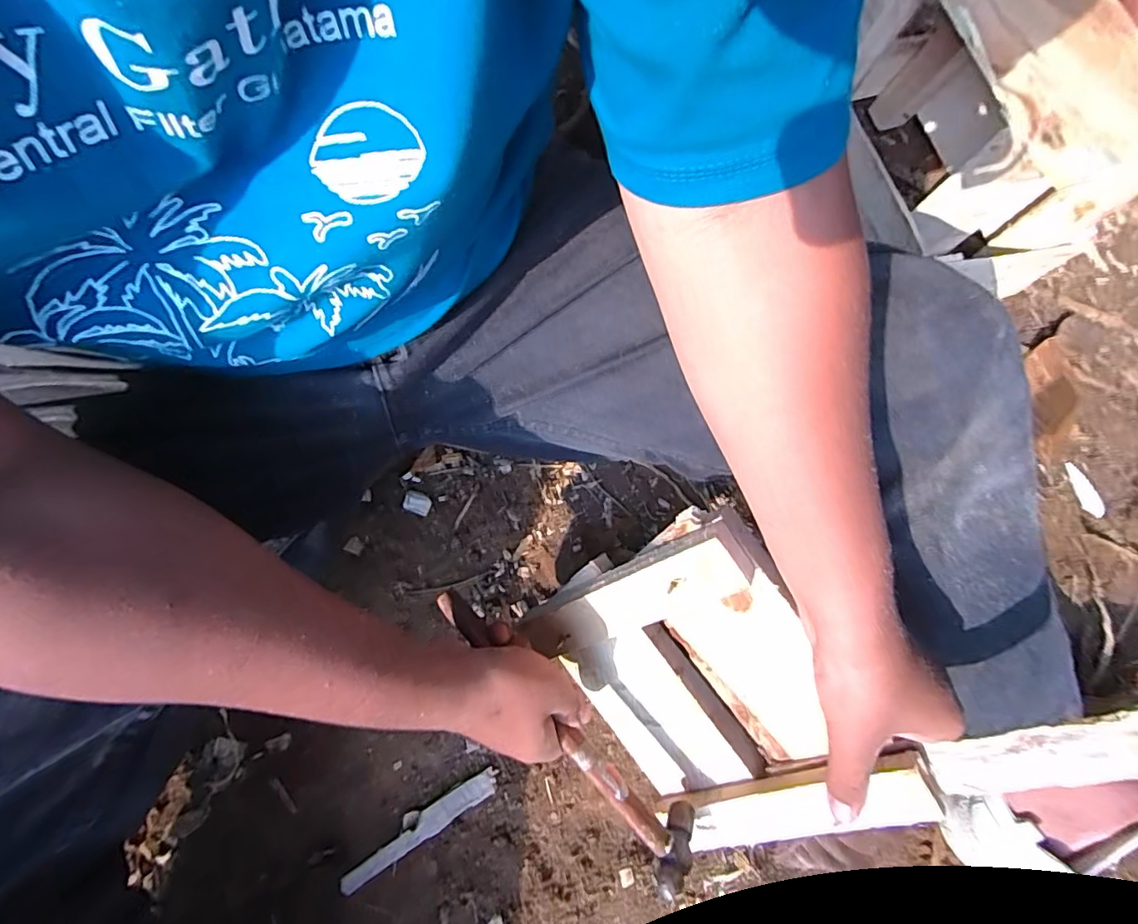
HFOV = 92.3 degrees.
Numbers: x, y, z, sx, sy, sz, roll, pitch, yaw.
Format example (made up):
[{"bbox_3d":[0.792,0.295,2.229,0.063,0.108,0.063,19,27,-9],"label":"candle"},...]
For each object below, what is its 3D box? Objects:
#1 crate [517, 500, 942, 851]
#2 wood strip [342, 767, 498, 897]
[{"bbox_3d":[0.091,0.165,0.386,0.223,0.198,0.045,50,32,-3],"label":"crate"},{"bbox_3d":[-0.110,0.272,0.407,0.120,0.004,0.018,-27,65,-18],"label":"wood strip"}]

